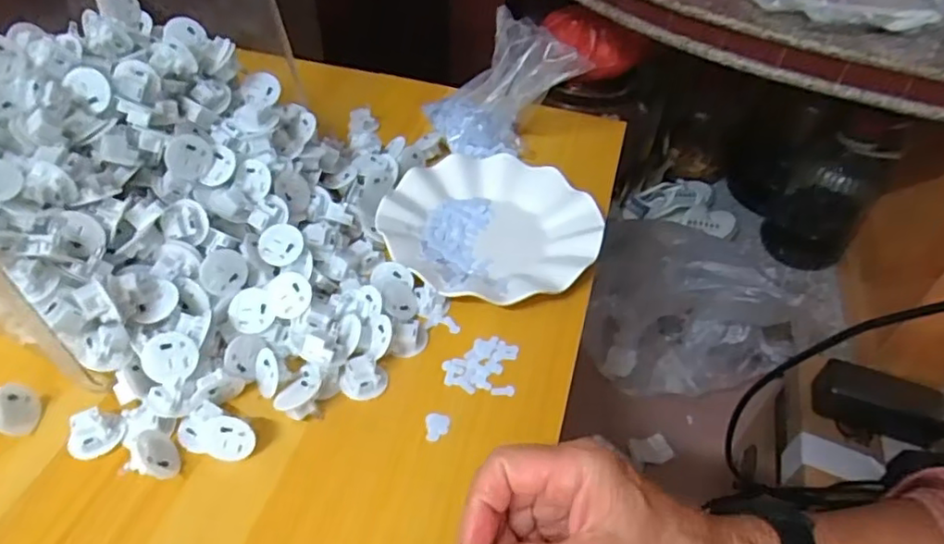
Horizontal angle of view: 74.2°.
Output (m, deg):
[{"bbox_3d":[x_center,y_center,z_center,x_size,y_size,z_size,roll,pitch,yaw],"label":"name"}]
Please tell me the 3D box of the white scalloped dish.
[{"bbox_3d":[0.016,-0.040,0.543,0.175,0.024,0.181,3,45,-3],"label":"white scalloped dish"}]

